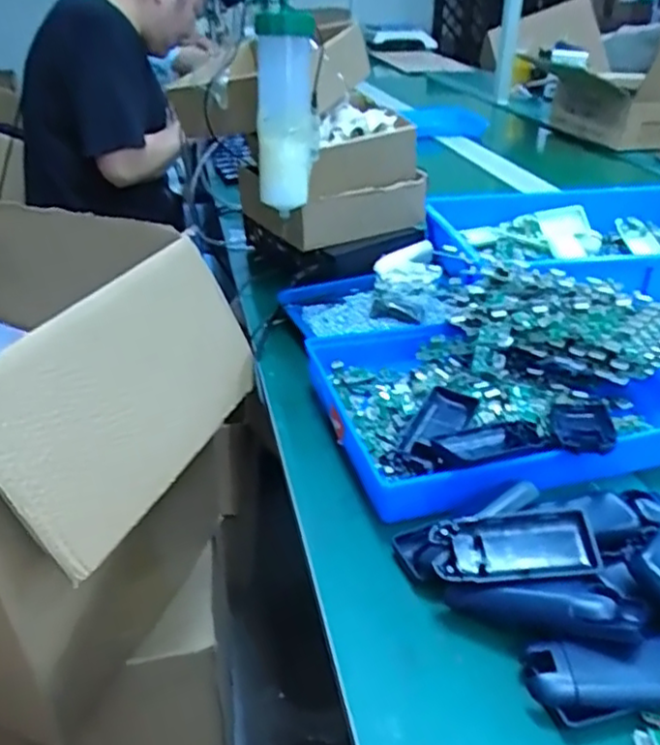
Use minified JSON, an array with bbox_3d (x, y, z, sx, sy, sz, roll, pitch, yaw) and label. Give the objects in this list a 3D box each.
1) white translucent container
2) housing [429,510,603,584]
[{"bbox_3d":[-0.046,-0.281,0.729,0.064,0.192,0.077,-1,31,-3],"label":"white translucent container"},{"bbox_3d":[0.122,0.116,0.449,0.102,0.027,0.047,1,31,1],"label":"housing"}]

